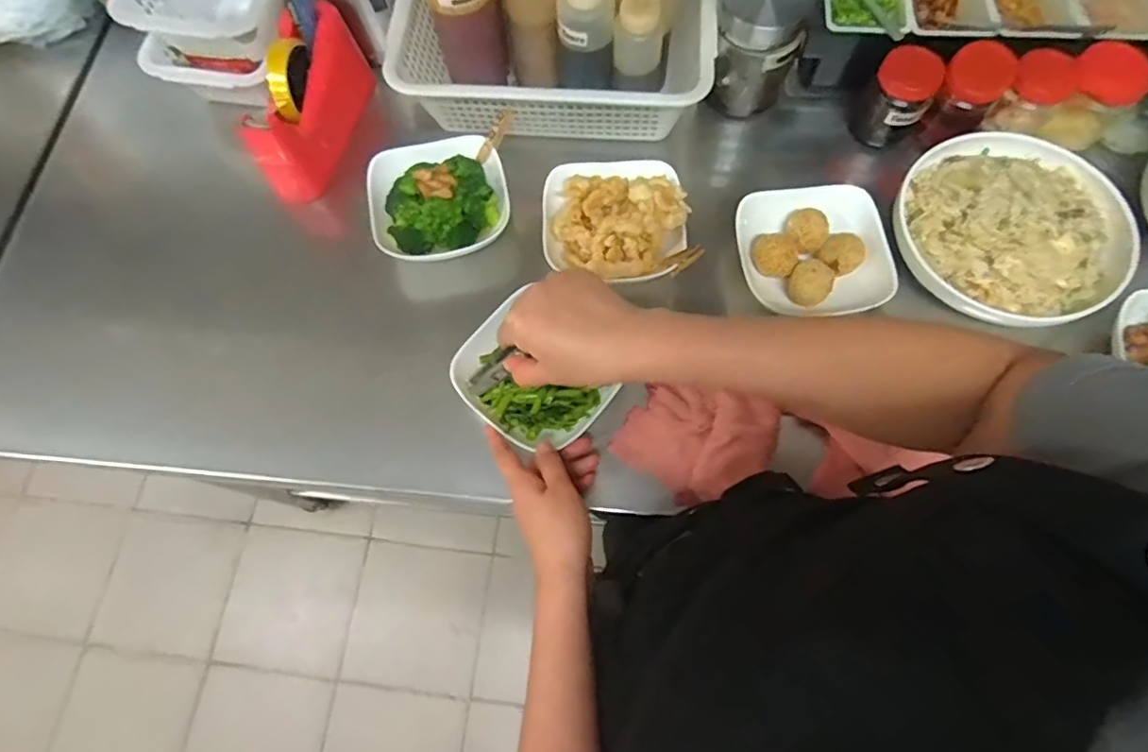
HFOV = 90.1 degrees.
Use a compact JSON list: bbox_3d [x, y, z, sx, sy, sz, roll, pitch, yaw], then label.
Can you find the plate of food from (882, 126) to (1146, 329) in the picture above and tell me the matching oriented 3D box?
[{"bbox_3d":[0.452,-0.161,0.590,0.217,0.046,0.221,-1,71,2],"label":"plate of food"}]

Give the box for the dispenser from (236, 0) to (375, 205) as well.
[{"bbox_3d":[-0.302,-0.315,0.664,0.064,0.103,0.202,11,72,6],"label":"dispenser"}]

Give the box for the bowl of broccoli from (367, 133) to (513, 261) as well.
[{"bbox_3d":[-0.150,-0.200,0.635,0.154,0.051,0.138,-16,72,-3],"label":"bowl of broccoli"}]

